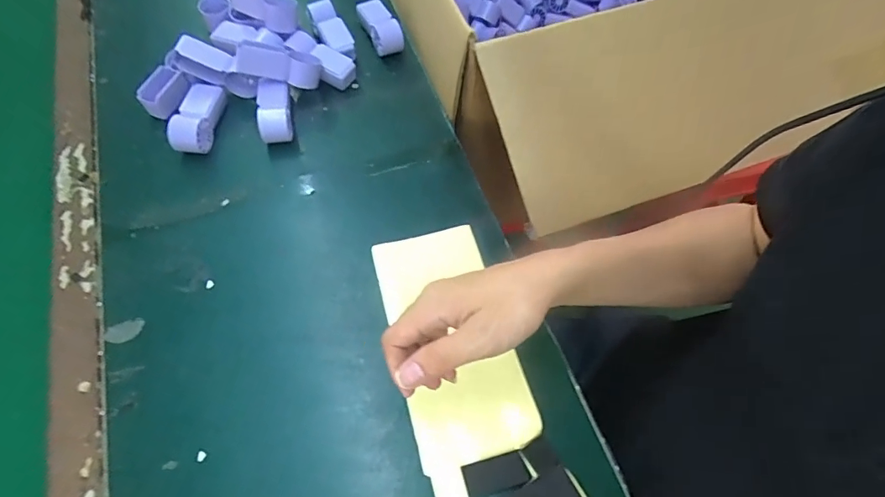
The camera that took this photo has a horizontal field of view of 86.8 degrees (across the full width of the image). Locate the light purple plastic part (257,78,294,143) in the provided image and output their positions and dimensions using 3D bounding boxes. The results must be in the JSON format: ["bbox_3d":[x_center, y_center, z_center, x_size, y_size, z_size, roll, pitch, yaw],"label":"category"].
[{"bbox_3d":[-0.197,-0.164,0.550,0.036,0.035,0.089,-11,63,-8],"label":"light purple plastic part"}]

